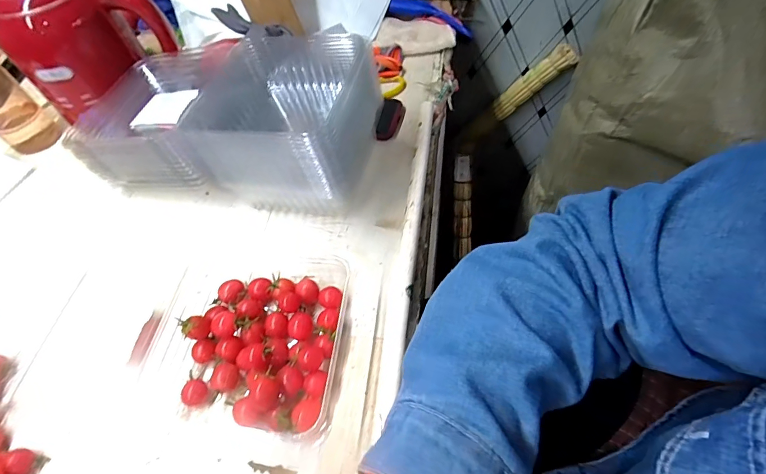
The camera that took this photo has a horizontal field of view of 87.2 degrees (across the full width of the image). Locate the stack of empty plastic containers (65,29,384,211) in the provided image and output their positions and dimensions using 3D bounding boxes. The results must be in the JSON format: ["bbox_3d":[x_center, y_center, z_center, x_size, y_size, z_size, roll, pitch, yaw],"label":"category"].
[{"bbox_3d":[-0.202,-0.148,0.511,0.382,0.135,0.190,9,57,11],"label":"stack of empty plastic containers"}]

